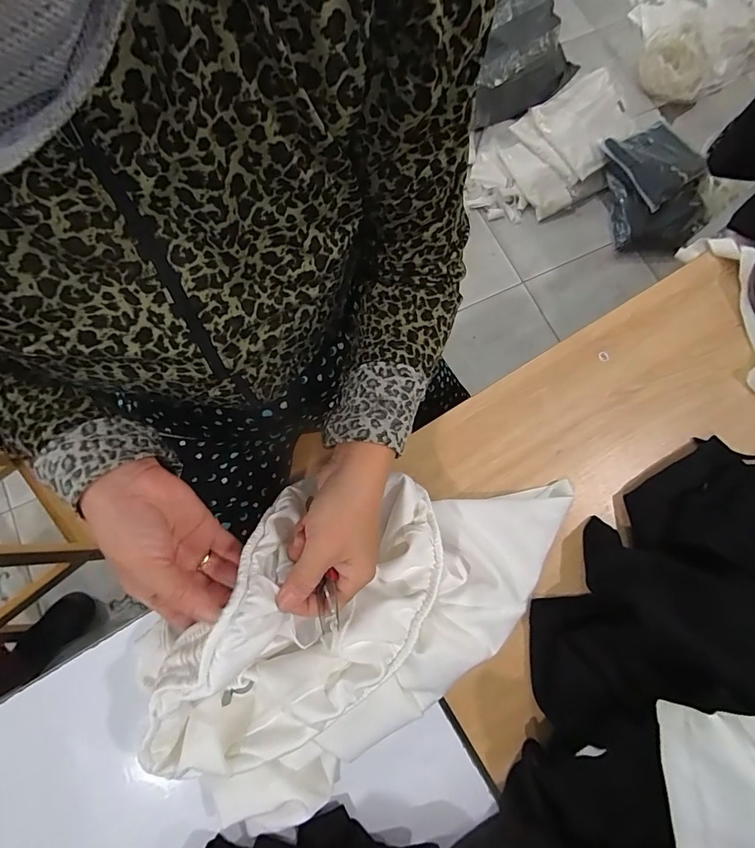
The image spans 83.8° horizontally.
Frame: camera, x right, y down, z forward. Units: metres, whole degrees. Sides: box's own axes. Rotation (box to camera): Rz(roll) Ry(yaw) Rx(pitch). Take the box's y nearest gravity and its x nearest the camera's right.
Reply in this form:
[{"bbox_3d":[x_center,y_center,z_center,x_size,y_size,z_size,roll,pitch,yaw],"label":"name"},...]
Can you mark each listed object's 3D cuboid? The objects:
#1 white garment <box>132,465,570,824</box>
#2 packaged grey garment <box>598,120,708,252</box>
[{"bbox_3d":[0.001,0.144,0.342,0.390,0.111,0.202,-31,78,-9],"label":"white garment"},{"bbox_3d":[0.860,-0.744,1.341,0.290,0.146,0.405,-12,76,-5],"label":"packaged grey garment"}]

